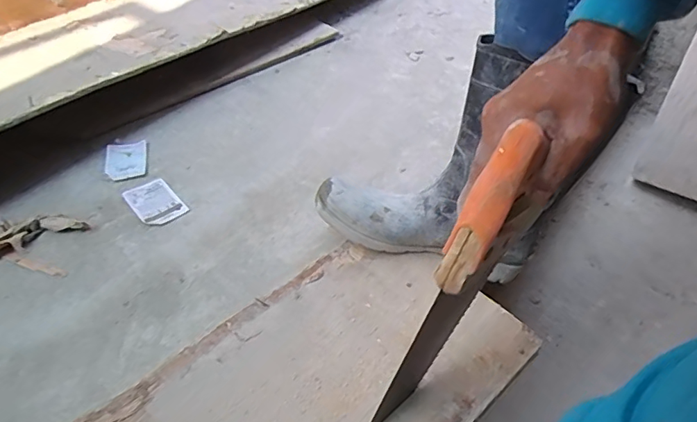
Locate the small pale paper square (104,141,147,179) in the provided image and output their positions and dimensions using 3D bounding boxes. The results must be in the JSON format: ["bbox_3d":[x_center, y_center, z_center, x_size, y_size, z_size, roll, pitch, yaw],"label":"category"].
[{"bbox_3d":[-0.340,-0.078,0.757,0.058,0.005,0.079,-10,46,-11],"label":"small pale paper square"}]

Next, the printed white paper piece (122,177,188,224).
[{"bbox_3d":[-0.271,-0.013,0.693,0.058,0.006,0.084,-31,54,-28],"label":"printed white paper piece"}]

